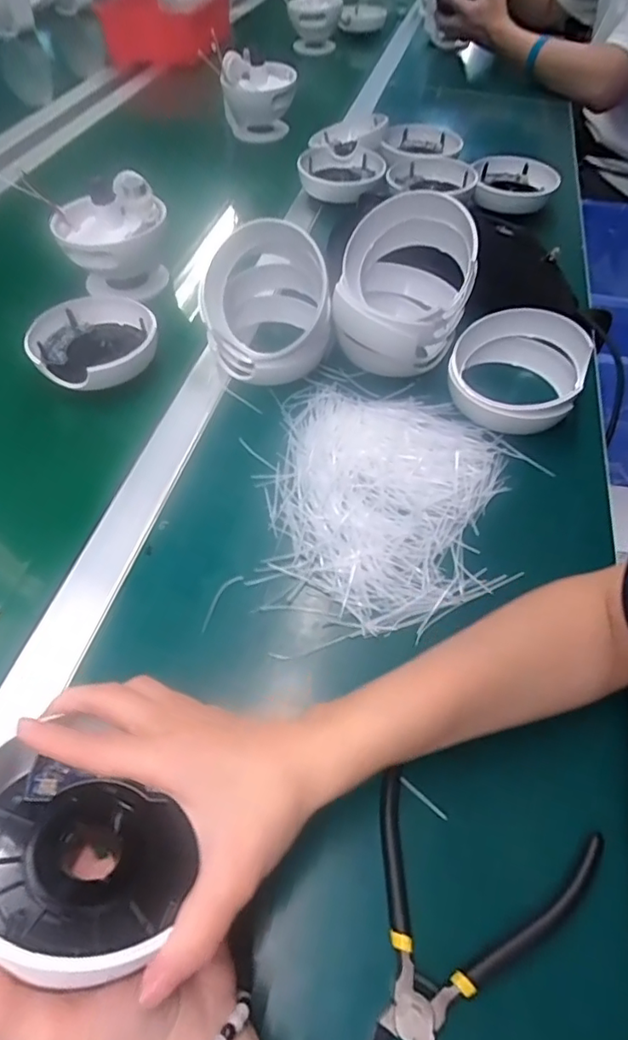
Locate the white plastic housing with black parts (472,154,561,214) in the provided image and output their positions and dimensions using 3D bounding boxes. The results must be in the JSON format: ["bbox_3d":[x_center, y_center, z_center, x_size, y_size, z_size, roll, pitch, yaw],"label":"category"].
[{"bbox_3d":[0.275,-0.460,0.749,0.116,0.033,0.111,12,52,8],"label":"white plastic housing with black parts"}]

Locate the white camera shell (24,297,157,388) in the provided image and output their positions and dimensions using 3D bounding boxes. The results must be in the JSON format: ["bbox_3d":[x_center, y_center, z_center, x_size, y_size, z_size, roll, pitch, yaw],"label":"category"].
[{"bbox_3d":[-0.212,-0.171,0.528,0.114,0.028,0.110,0,53,0],"label":"white camera shell"}]

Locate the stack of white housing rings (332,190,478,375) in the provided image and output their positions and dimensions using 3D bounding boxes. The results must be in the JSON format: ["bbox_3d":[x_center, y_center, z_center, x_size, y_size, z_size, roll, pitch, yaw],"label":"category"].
[{"bbox_3d":[0.085,-0.219,0.513,0.116,0.121,0.118,12,54,8],"label":"stack of white housing rings"}]

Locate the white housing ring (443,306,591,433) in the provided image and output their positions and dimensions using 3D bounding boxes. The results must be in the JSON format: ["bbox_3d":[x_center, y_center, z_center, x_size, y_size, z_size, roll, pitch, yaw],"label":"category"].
[{"bbox_3d":[0.184,-0.137,0.499,0.115,0.054,0.123,1,52,-1],"label":"white housing ring"}]

